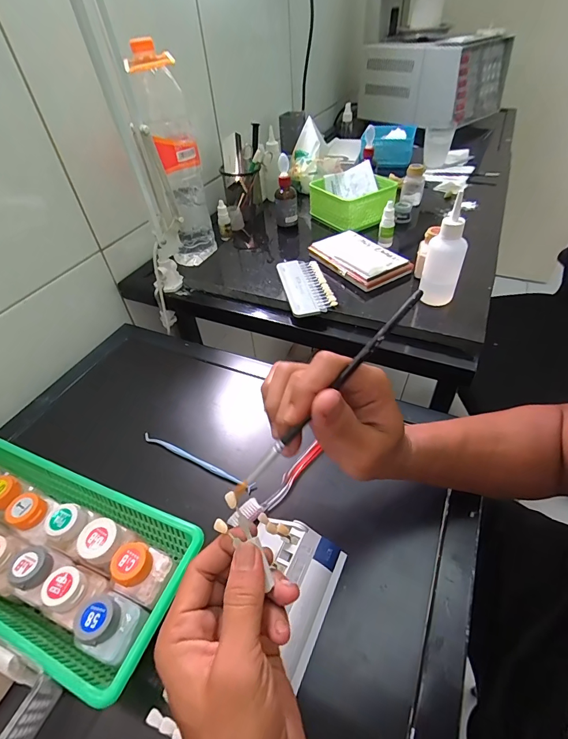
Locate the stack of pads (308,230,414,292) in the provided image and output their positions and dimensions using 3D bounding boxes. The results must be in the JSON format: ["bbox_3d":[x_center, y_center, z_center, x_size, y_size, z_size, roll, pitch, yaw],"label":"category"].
[{"bbox_3d":[0.123,-0.186,0.601,0.089,0.023,0.150,-27,49,-20],"label":"stack of pads"}]

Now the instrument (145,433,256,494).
[{"bbox_3d":[-0.106,0.110,0.441,0.163,0.005,0.012,18,49,22],"label":"instrument"}]

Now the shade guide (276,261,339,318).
[{"bbox_3d":[0.032,-0.131,0.567,0.064,0.010,0.143,-10,45,-5],"label":"shade guide"}]

